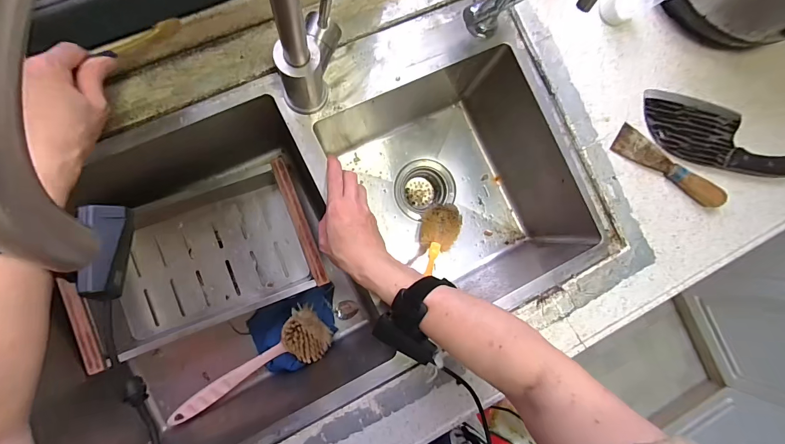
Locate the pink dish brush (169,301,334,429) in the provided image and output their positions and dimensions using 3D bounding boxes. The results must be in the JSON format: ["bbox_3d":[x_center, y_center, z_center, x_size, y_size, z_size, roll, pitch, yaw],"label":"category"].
[{"bbox_3d":[-0.218,0.242,0.570,0.263,0.054,0.078,-38,93,-9],"label":"pink dish brush"}]

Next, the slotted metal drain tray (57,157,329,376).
[{"bbox_3d":[-0.292,0.052,0.560,0.327,0.088,0.193,-20,90,-10],"label":"slotted metal drain tray"}]

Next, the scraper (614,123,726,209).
[{"bbox_3d":[0.400,-0.076,0.520,0.181,0.019,0.045,31,83,-6],"label":"scraper"}]

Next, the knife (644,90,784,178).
[{"bbox_3d":[0.501,-0.133,0.539,0.275,0.025,0.102,7,86,-9],"label":"knife"}]

